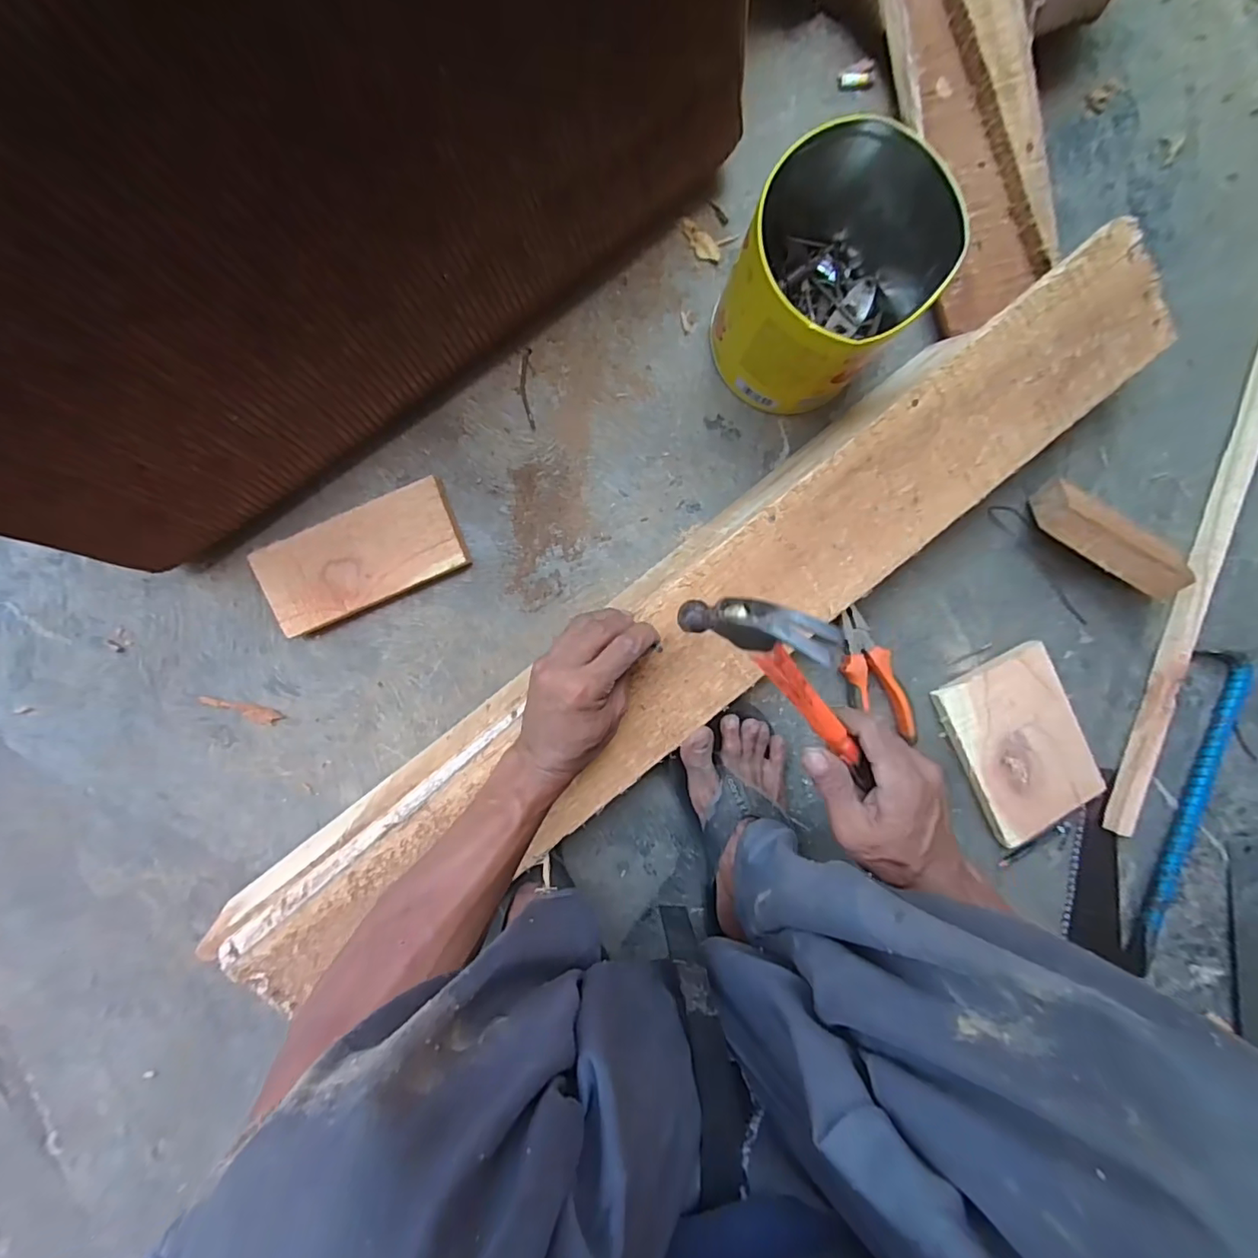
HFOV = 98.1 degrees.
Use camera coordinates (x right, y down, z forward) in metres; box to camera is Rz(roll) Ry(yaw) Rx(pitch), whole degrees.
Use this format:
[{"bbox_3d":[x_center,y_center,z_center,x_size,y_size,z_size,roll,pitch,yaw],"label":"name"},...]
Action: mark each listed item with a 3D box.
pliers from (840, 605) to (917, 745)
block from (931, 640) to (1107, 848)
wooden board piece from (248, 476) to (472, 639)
[{"bbox_3d":[0.243,0.049,0.550,0.052,0.026,0.139,-27,98,-2],"label":"pliers"},{"bbox_3d":[0.405,0.119,0.567,0.124,0.024,0.181,-30,95,-1],"label":"block"},{"bbox_3d":[-0.250,-0.066,0.516,0.184,0.025,0.088,-25,98,-2],"label":"wooden board piece"}]

